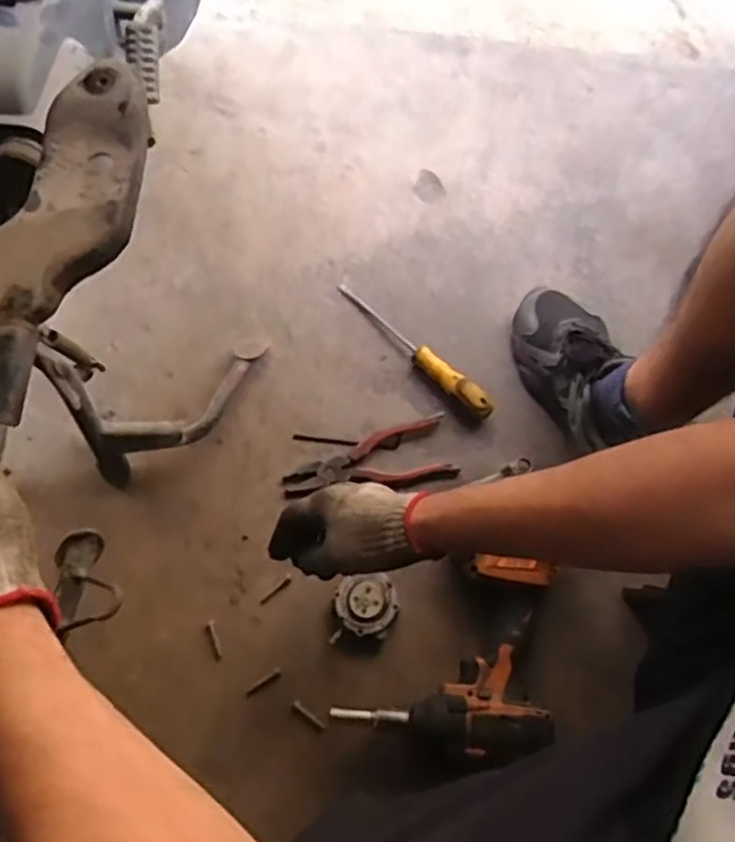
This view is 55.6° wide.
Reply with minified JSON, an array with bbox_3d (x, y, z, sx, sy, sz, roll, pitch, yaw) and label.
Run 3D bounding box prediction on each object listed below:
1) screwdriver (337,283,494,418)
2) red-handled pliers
[{"bbox_3d":[0.052,-0.086,0.818,0.241,0.029,0.028,41,73,19],"label":"screwdriver"},{"bbox_3d":[0.001,0.049,0.778,0.190,0.017,0.064,-15,71,-8],"label":"red-handled pliers"}]

